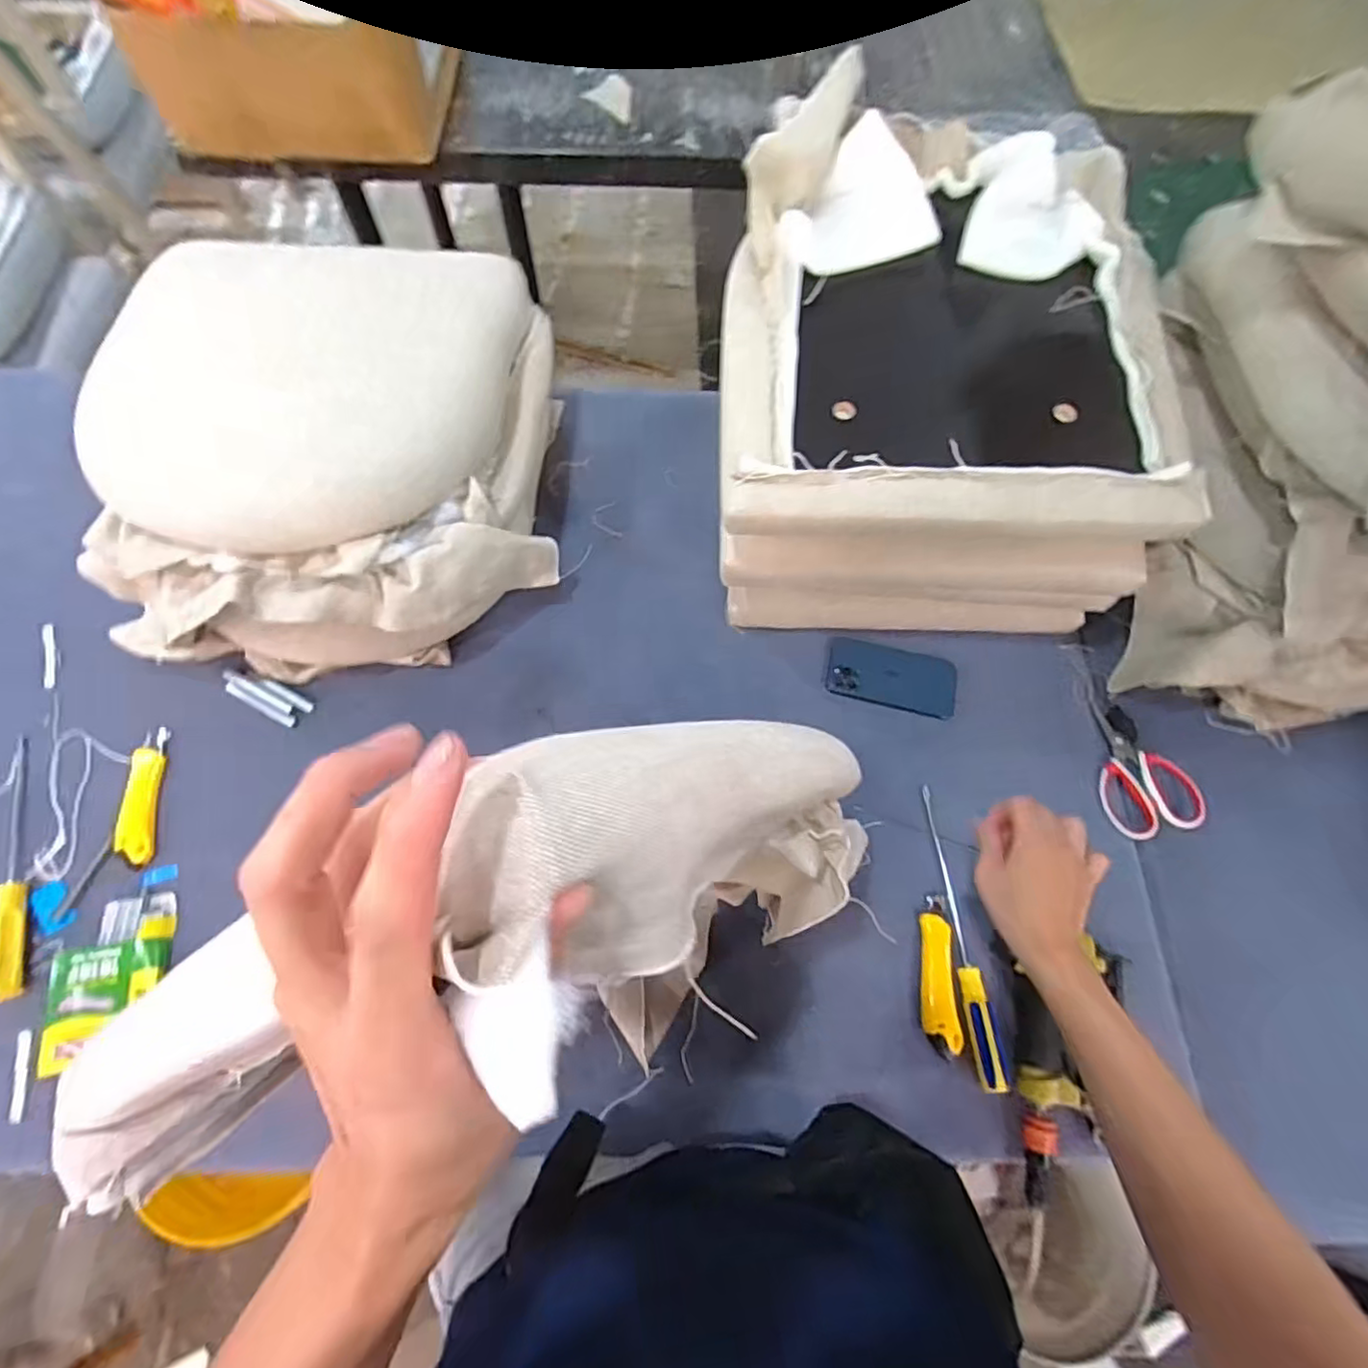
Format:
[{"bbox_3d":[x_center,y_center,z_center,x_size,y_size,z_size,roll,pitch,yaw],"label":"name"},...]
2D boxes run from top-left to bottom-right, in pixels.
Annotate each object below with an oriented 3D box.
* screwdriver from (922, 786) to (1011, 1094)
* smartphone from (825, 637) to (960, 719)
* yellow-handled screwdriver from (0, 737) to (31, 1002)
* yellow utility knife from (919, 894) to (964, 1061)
[{"bbox_3d":[0.304,0.266,0.699,0.027,0.028,0.307,-2,68,-3],"label":"screwdriver"},{"bbox_3d":[0.266,-0.009,0.816,0.165,0.012,0.079,13,69,3],"label":"smartphone"},{"bbox_3d":[-0.714,0.185,0.674,0.032,0.025,0.286,-16,70,-8],"label":"yellow-handled screwdriver"},{"bbox_3d":[0.274,0.307,0.678,0.035,0.020,0.151,7,68,1],"label":"yellow utility knife"}]

